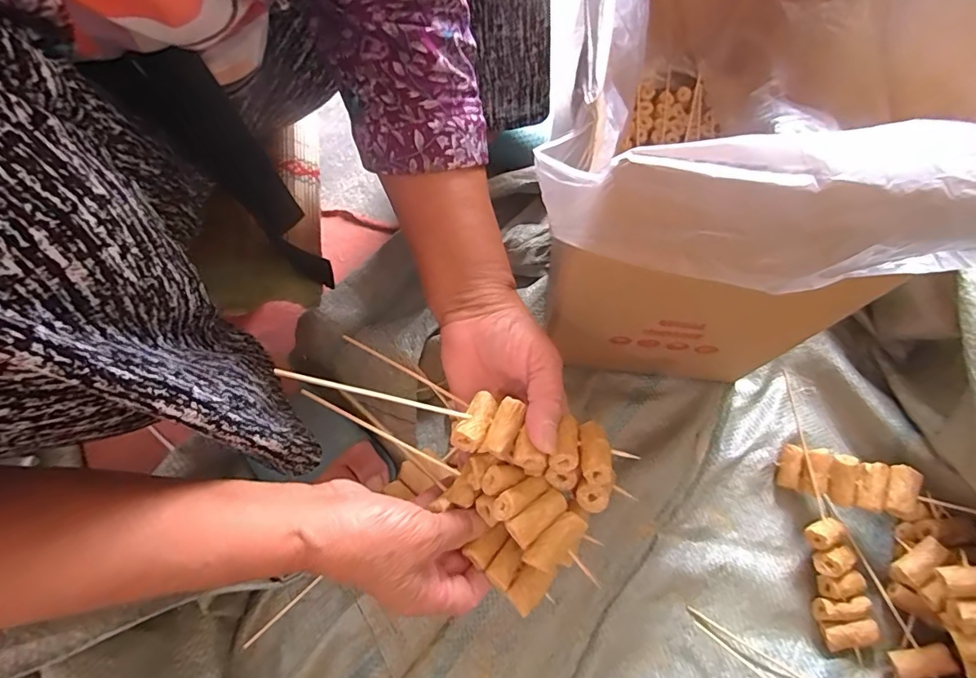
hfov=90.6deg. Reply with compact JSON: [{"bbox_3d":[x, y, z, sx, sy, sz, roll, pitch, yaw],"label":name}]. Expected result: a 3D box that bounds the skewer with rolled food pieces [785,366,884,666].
[{"bbox_3d":[0.287,0.140,0.416,0.045,0.033,0.226,0,63,3],"label":"skewer with rolled food pieces"}]

